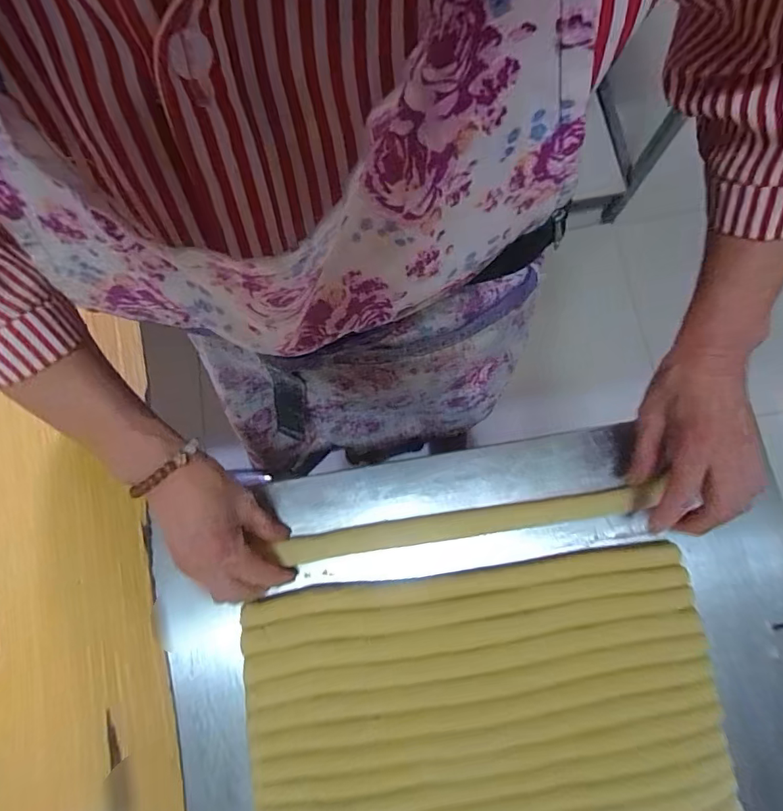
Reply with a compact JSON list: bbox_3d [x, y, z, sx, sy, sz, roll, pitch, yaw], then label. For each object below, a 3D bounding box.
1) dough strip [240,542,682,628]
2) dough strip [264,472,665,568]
[{"bbox_3d":[0.057,0.151,0.393,0.359,0.017,0.024,-8,76,0],"label":"dough strip"},{"bbox_3d":[0.063,0.103,0.408,0.327,0.018,0.023,-10,76,4],"label":"dough strip"}]

